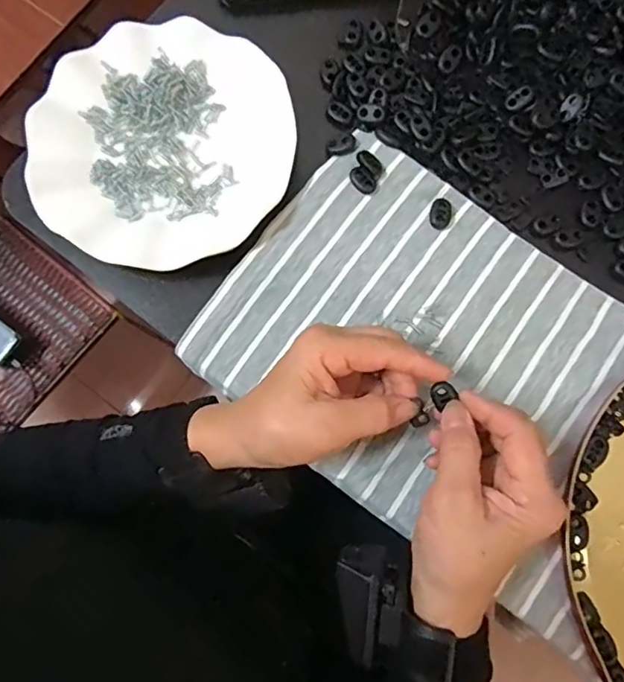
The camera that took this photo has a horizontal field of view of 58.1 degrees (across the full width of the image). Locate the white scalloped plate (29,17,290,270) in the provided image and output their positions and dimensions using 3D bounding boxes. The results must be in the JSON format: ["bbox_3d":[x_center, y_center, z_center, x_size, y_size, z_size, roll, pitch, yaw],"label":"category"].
[{"bbox_3d":[-0.105,-0.139,0.399,0.177,0.020,0.181,0,79,1],"label":"white scalloped plate"}]

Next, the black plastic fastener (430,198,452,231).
[{"bbox_3d":[0.091,-0.090,0.396,0.015,0.004,0.021,4,79,2],"label":"black plastic fastener"}]

